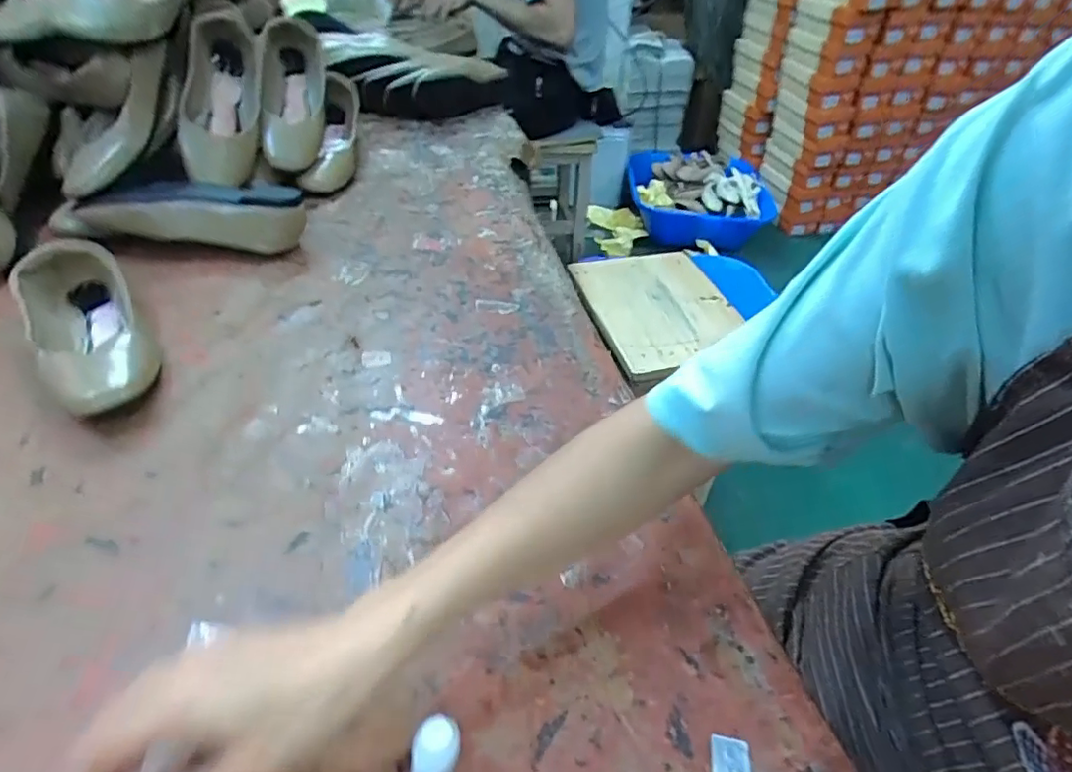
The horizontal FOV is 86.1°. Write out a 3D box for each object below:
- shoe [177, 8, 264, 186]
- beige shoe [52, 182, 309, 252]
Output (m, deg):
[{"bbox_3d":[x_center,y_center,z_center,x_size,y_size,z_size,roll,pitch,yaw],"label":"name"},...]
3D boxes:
[{"bbox_3d":[-0.409,-0.373,0.749,0.080,0.100,0.245,-3,74,-8],"label":"shoe"},{"bbox_3d":[-0.411,-0.196,0.677,0.263,0.071,0.049,0,43,-4],"label":"beige shoe"}]

